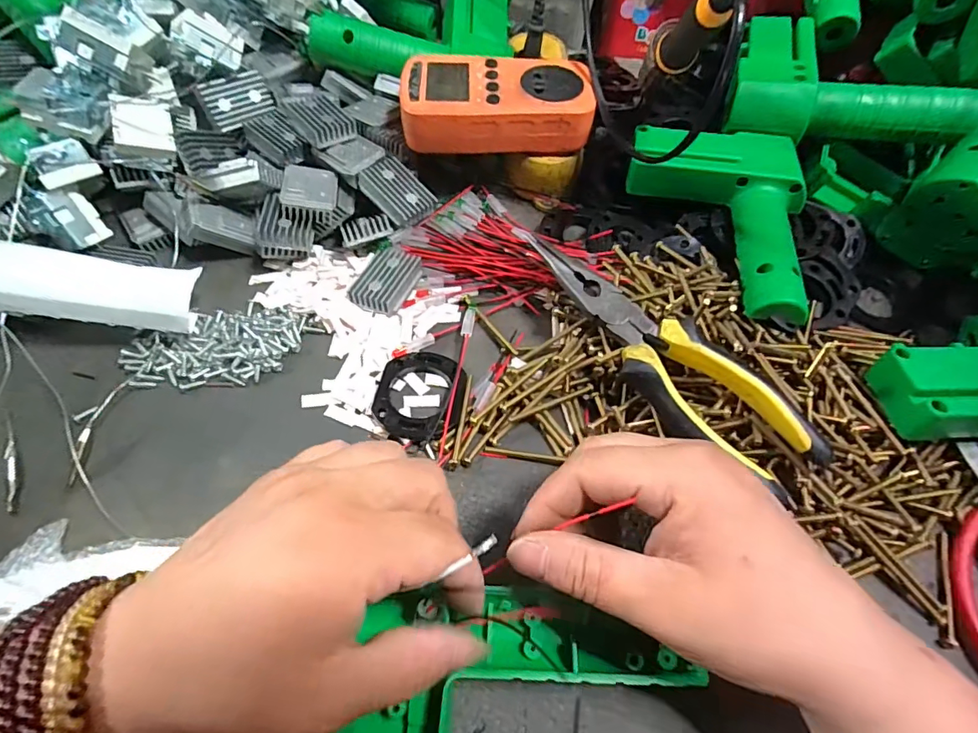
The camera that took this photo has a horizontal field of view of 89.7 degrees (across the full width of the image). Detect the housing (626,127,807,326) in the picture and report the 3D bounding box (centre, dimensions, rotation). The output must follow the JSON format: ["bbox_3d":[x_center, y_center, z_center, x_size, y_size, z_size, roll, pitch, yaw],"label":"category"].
[{"bbox_3d":[0.145,-0.095,0.325,0.109,0.040,0.150,11,61,5],"label":"housing"}]

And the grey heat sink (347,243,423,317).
[{"bbox_3d":[-0.063,-0.055,0.312,0.030,0.015,0.049,20,62,10],"label":"grey heat sink"}]

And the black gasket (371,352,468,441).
[{"bbox_3d":[-0.039,0.015,0.282,0.051,0.006,0.056,8,61,3],"label":"black gasket"}]

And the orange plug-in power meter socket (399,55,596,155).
[{"bbox_3d":[0.005,-0.181,0.340,0.124,0.032,0.062,-1,59,-3],"label":"orange plug-in power meter socket"}]

